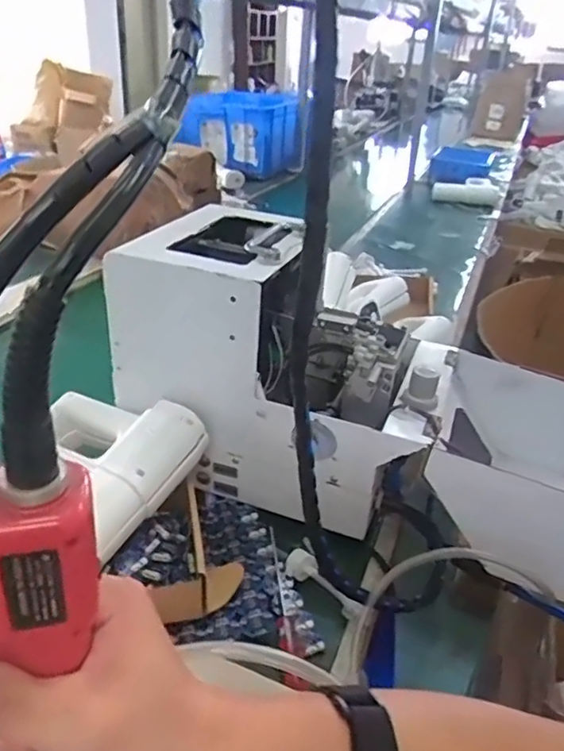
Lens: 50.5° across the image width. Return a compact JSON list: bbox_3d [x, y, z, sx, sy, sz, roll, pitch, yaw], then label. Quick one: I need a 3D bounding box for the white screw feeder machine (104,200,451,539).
[{"bbox_3d":[0.004,-0.010,0.675,0.327,0.277,0.187,13,31,15],"label":"white screw feeder machine"}]

